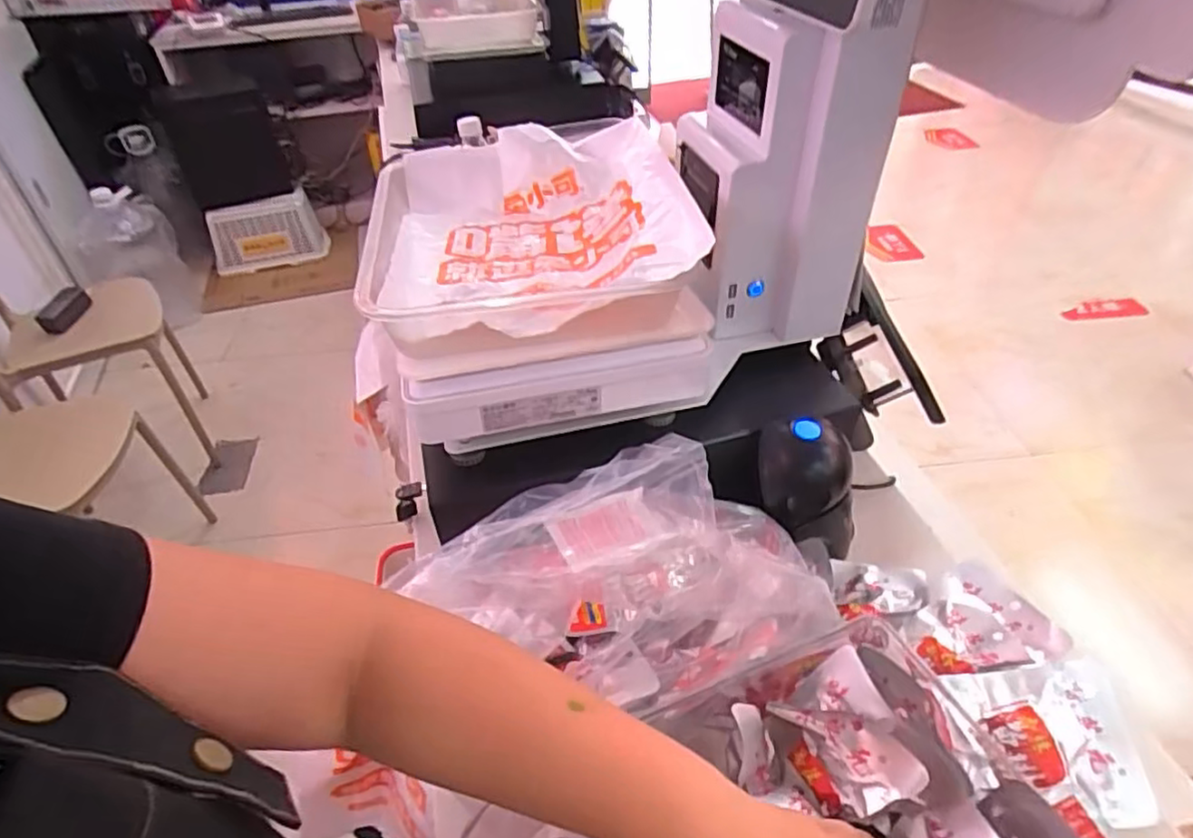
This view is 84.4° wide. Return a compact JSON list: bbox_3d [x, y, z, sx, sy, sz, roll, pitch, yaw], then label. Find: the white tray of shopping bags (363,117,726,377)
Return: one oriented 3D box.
[{"bbox_3d":[-0.069,-0.181,0.628,0.277,0.086,0.359,-8,39,-5],"label":"white tray of shopping bags"}]

